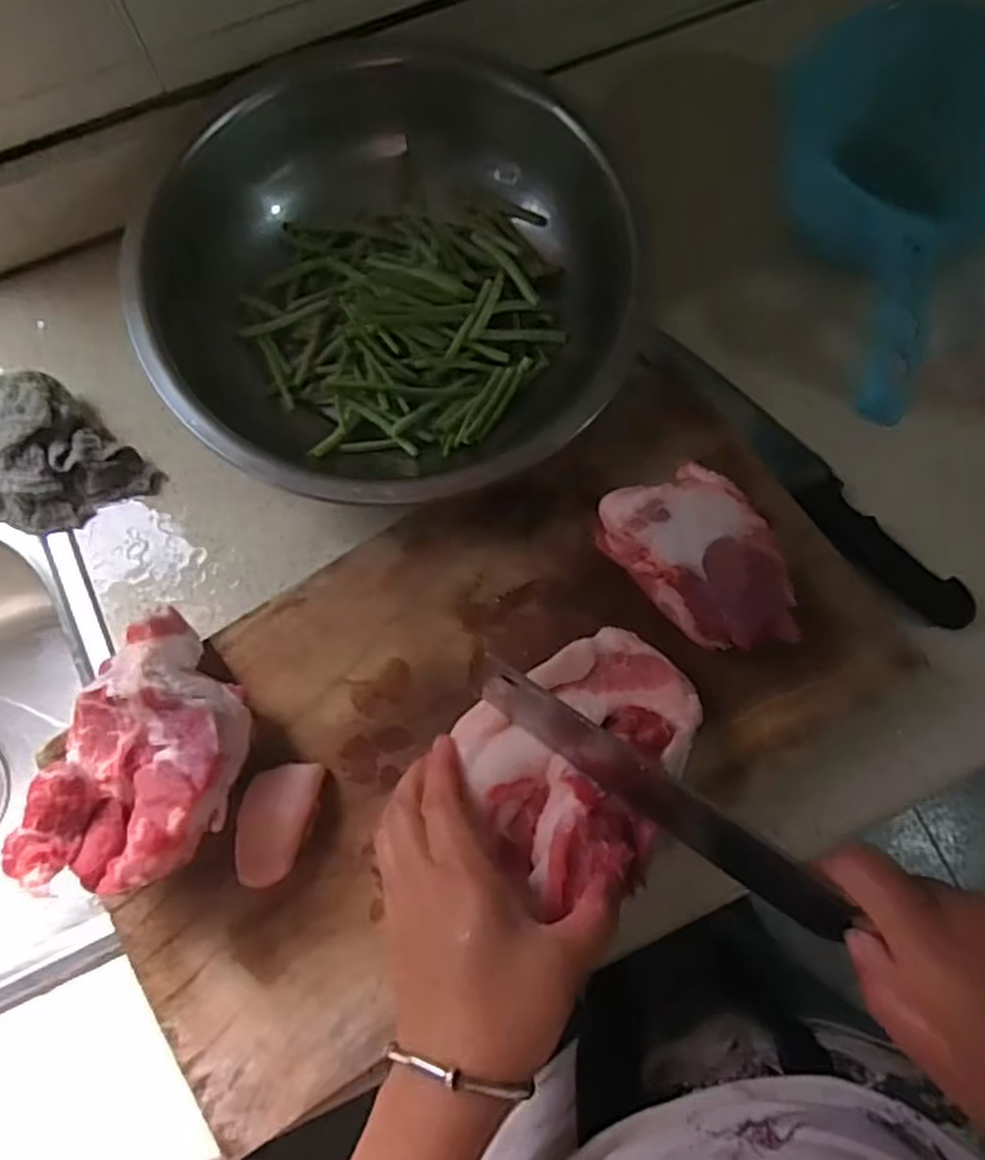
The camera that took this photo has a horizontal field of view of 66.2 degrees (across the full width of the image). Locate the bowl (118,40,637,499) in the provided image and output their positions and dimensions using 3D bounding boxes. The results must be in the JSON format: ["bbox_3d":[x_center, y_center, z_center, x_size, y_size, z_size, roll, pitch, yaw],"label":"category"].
[{"bbox_3d":[-0.057,-0.171,0.478,0.279,0.085,0.246,-41,80,-8],"label":"bowl"}]

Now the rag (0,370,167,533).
[{"bbox_3d":[-0.287,-0.071,0.477,0.111,0.042,0.094,37,79,7],"label":"rag"}]

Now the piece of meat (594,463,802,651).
[{"bbox_3d":[0.119,-0.010,0.418,0.069,0.057,0.118,-41,81,-9],"label":"piece of meat"}]

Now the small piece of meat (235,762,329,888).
[{"bbox_3d":[-0.115,0.127,0.401,0.034,0.024,0.063,16,78,4],"label":"small piece of meat"}]

